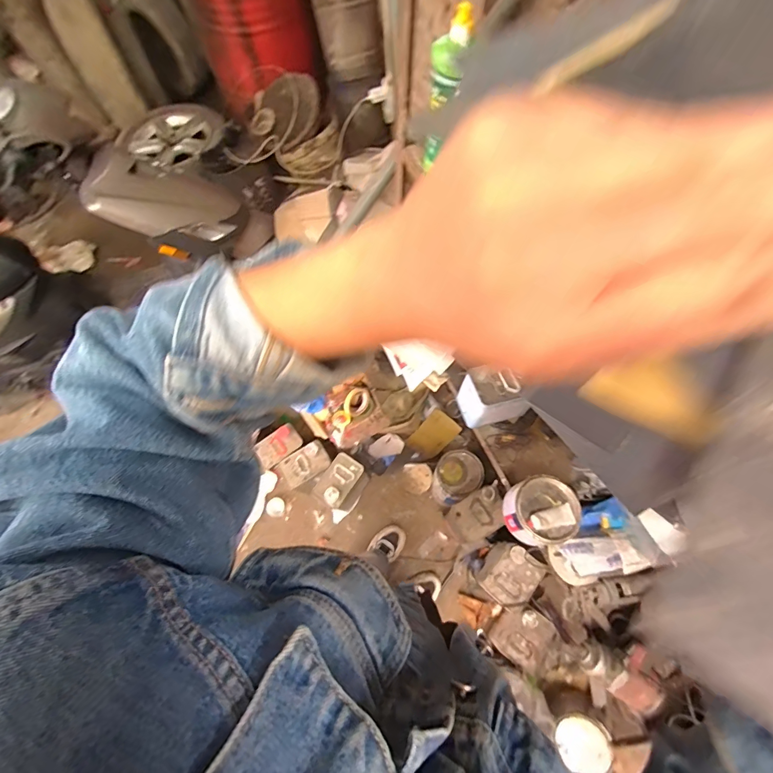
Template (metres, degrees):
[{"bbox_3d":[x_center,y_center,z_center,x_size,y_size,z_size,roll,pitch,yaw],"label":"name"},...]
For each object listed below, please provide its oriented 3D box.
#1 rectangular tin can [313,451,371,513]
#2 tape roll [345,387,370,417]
[{"bbox_3d":[-0.155,0.342,1.356,0.110,0.264,0.161,32,72,15],"label":"rectangular tin can"},{"bbox_3d":[-0.097,0.051,1.254,0.080,0.096,0.019,-4,22,-32],"label":"tape roll"}]

